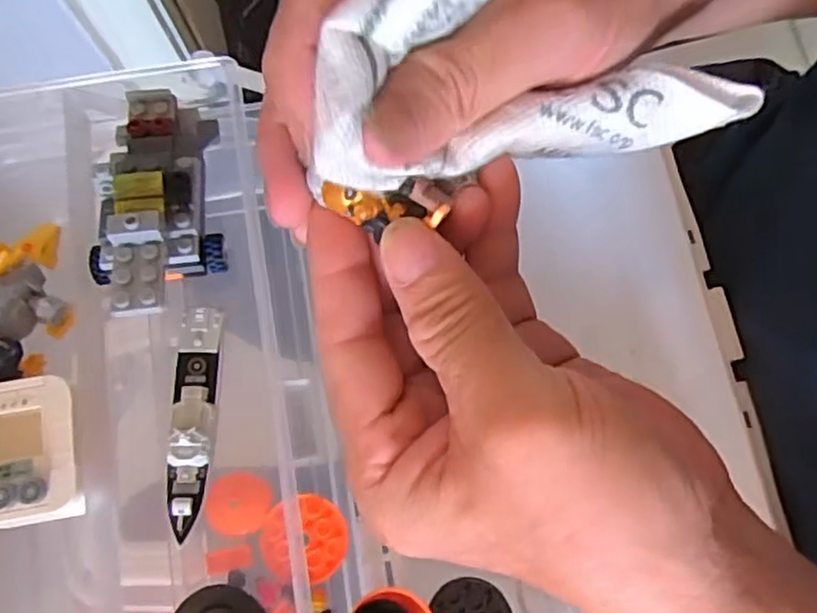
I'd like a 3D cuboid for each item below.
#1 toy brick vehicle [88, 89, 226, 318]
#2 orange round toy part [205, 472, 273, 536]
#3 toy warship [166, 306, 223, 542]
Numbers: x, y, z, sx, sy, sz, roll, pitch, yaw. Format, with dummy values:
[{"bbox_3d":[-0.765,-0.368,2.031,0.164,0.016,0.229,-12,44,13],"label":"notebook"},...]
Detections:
[{"bbox_3d":[-0.084,-0.036,0.239,0.035,0.025,0.088,-5,61,0],"label":"toy brick vehicle"},{"bbox_3d":[-0.063,0.073,0.260,0.023,0.005,0.022,0,75,1],"label":"orange round toy part"},{"bbox_3d":[-0.071,0.036,0.230,0.013,0.008,0.073,0,75,1],"label":"toy warship"}]

